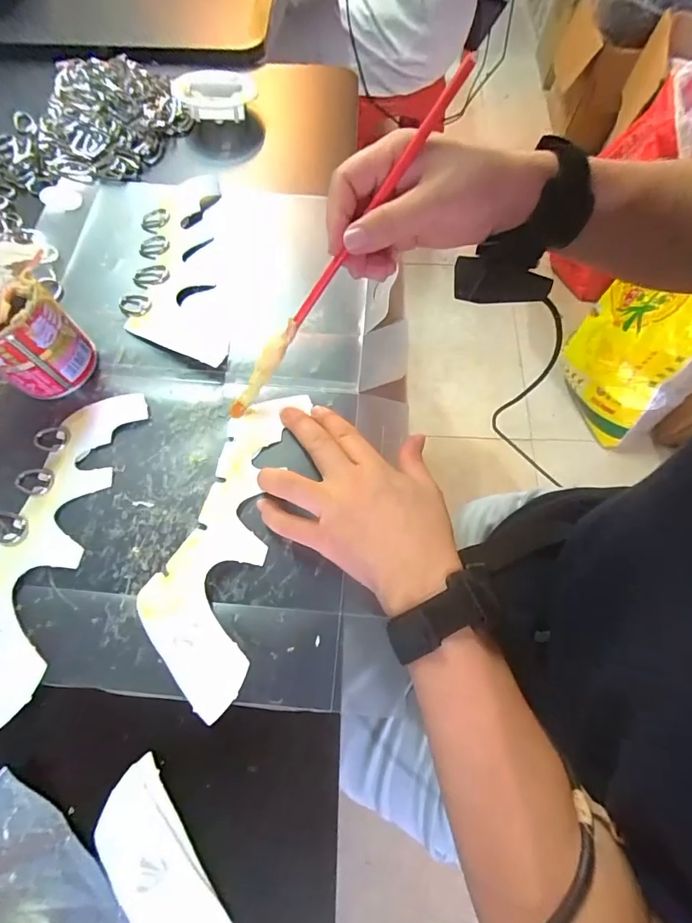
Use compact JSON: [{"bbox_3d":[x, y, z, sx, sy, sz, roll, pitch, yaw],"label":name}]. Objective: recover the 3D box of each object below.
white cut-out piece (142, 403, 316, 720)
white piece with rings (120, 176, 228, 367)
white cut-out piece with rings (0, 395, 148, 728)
[{"bbox_3d":[-0.083,0.044,0.294,0.071,0.010,0.211,9,64,2],"label":"white cut-out piece"},{"bbox_3d":[-0.150,-0.170,0.379,0.080,0.011,0.206,-6,68,-5],"label":"white piece with rings"},{"bbox_3d":[-0.208,0.045,0.292,0.080,0.009,0.209,10,67,2],"label":"white cut-out piece with rings"}]

